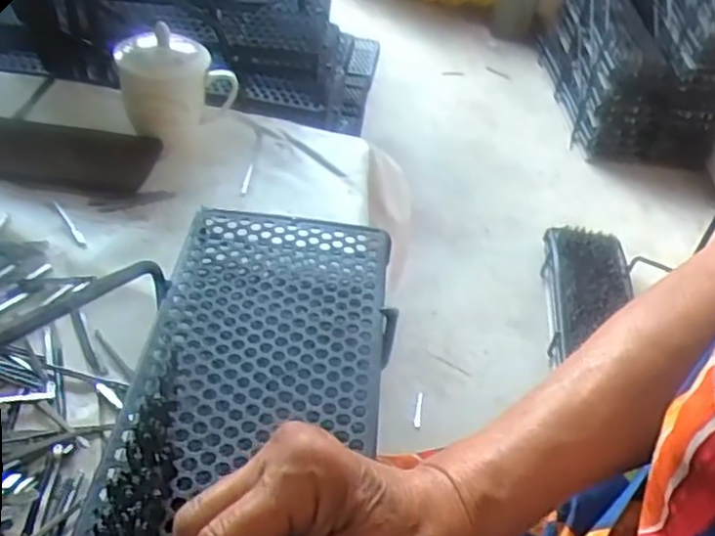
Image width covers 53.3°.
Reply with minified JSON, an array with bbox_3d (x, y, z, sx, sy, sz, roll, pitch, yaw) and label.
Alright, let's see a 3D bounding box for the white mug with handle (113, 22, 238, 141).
[{"bbox_3d":[-0.178,-0.178,0.712,0.113,0.101,0.081,-4,42,-14],"label":"white mug with handle"}]

